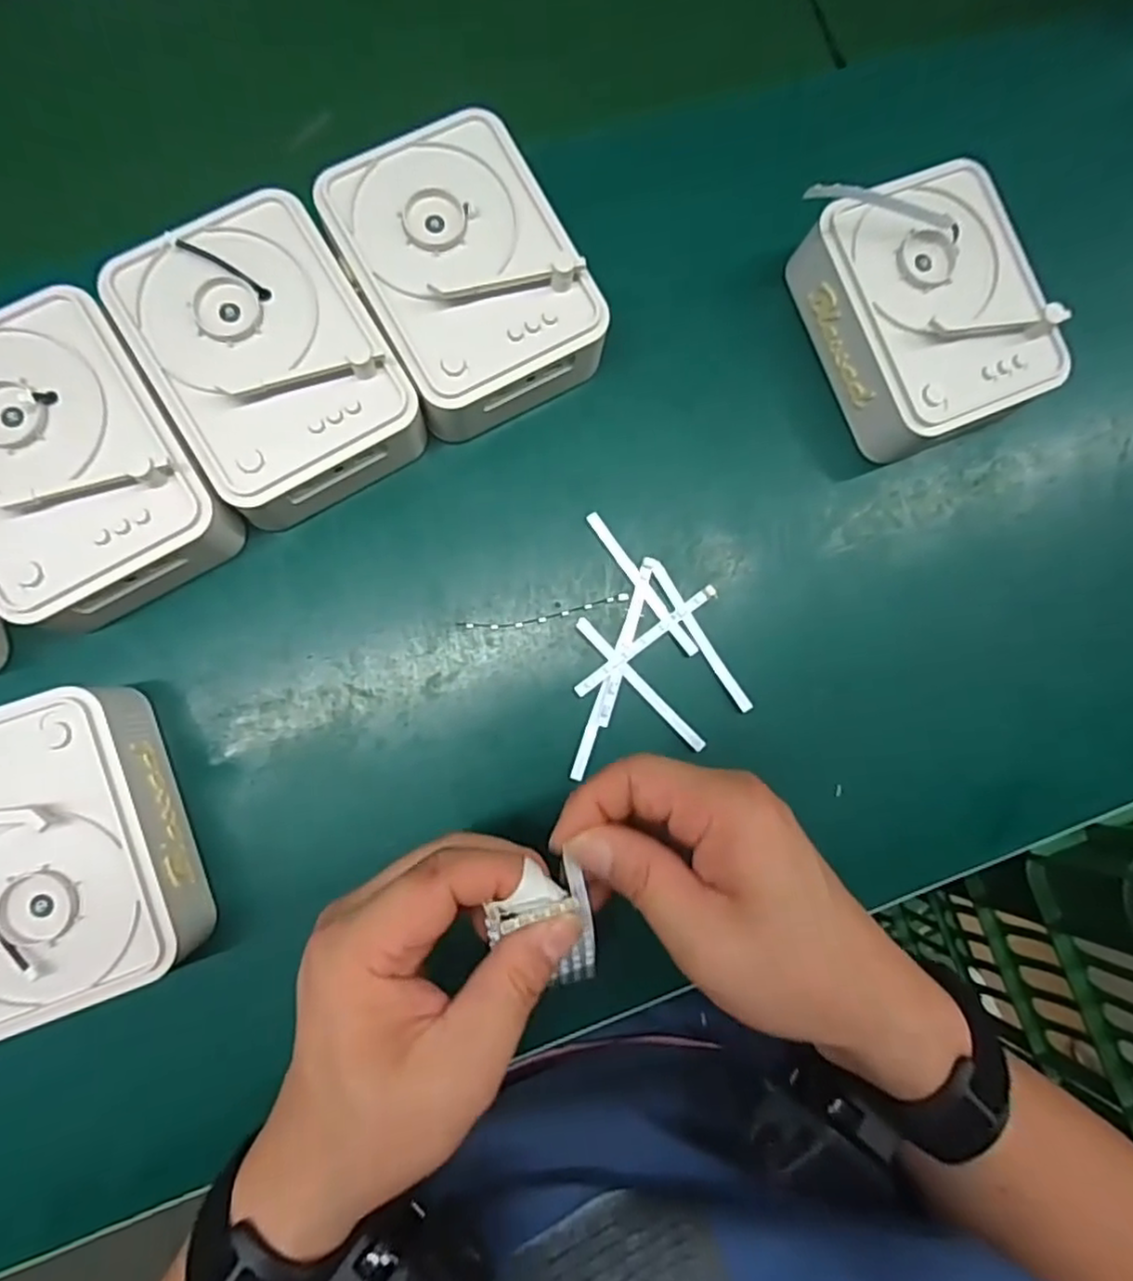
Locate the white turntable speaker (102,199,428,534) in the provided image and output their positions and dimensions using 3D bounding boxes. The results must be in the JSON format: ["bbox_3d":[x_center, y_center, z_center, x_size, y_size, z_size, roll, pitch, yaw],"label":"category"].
[{"bbox_3d":[-0.135,-0.125,0.320,0.094,0.053,0.127,-31,88,-7],"label":"white turntable speaker"}]

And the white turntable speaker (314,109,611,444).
[{"bbox_3d":[-0.048,-0.173,0.332,0.096,0.045,0.129,-29,88,-7],"label":"white turntable speaker"}]

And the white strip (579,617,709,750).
[{"bbox_3d":[0.038,0.022,0.343,0.007,0.004,0.088,-44,90,-8],"label":"white strip"}]

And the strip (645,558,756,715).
[{"bbox_3d":[0.068,-0.004,0.351,0.008,0.005,0.091,-33,88,-7],"label":"strip"}]

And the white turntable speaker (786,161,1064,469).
[{"bbox_3d":[0.184,-0.168,0.354,0.099,0.055,0.128,-23,87,-7],"label":"white turntable speaker"}]

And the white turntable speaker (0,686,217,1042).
[{"bbox_3d":[-0.221,0.091,0.293,0.100,0.048,0.126,-18,86,-7],"label":"white turntable speaker"}]

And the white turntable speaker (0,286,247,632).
[{"bbox_3d":[-0.219,-0.077,0.305,0.100,0.053,0.125,-25,87,-7],"label":"white turntable speaker"}]

